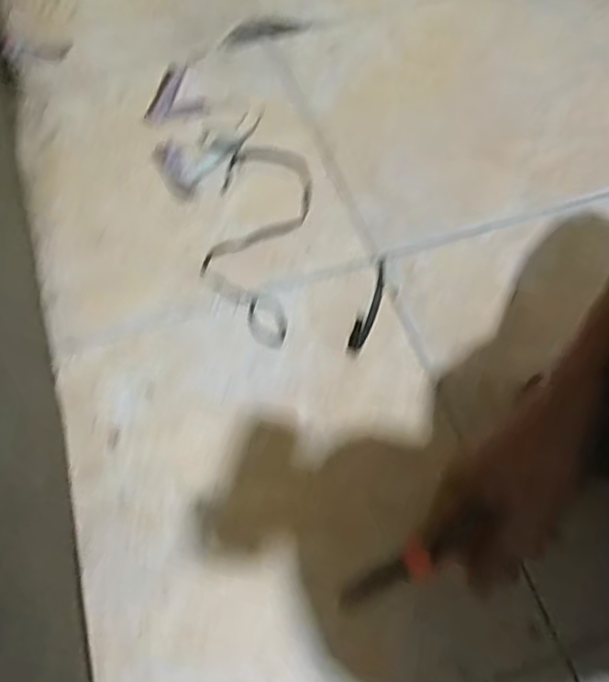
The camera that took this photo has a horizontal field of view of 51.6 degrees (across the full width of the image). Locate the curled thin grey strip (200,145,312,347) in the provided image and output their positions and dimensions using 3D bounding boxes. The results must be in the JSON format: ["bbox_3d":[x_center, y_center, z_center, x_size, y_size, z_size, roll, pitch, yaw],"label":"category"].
[{"bbox_3d":[-0.052,-0.117,0.688,0.101,0.006,0.264,7,60,5],"label":"curled thin grey strip"}]

